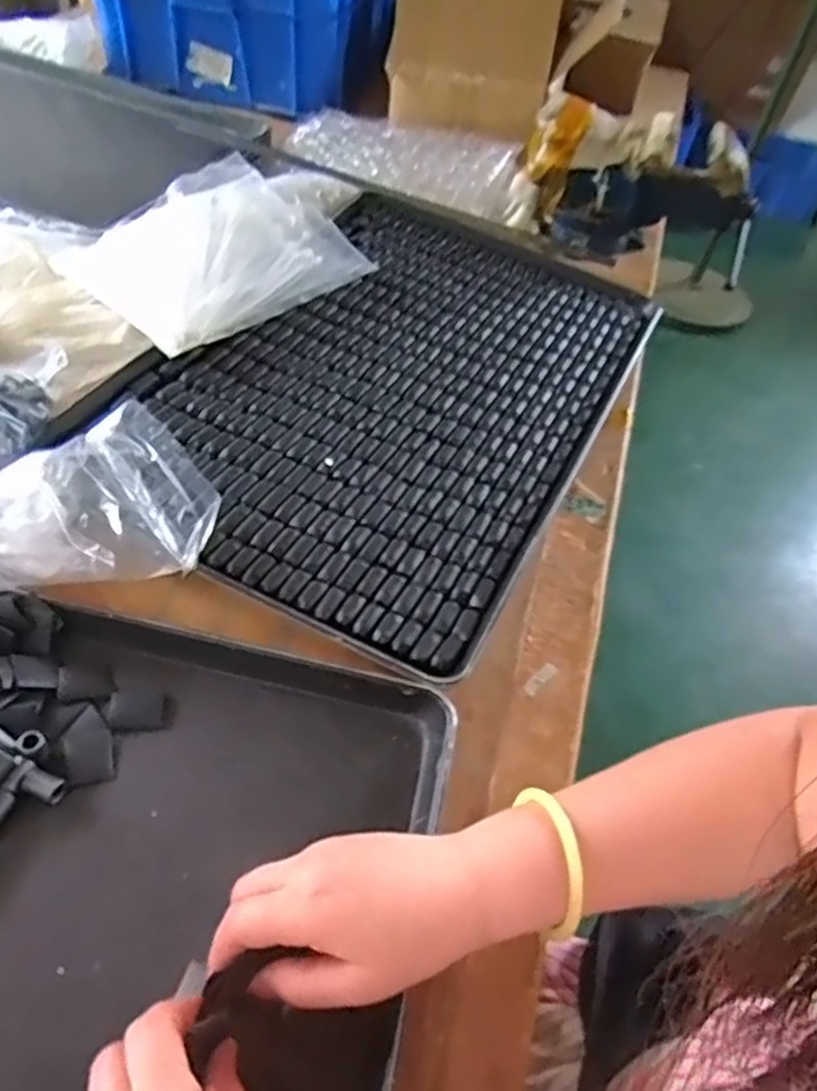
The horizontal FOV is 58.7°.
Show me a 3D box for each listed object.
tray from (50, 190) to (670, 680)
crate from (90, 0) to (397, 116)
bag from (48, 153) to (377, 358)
[{"bbox_3d":[-0.005,-0.178,0.711,0.390,0.023,0.617,24,50,15],"label":"tray"},{"bbox_3d":[-0.253,-0.924,1.240,0.414,0.174,0.390,17,49,7],"label":"crate"},{"bbox_3d":[-0.197,-0.301,0.752,0.263,0.063,0.247,-28,58,-29],"label":"bag"}]

